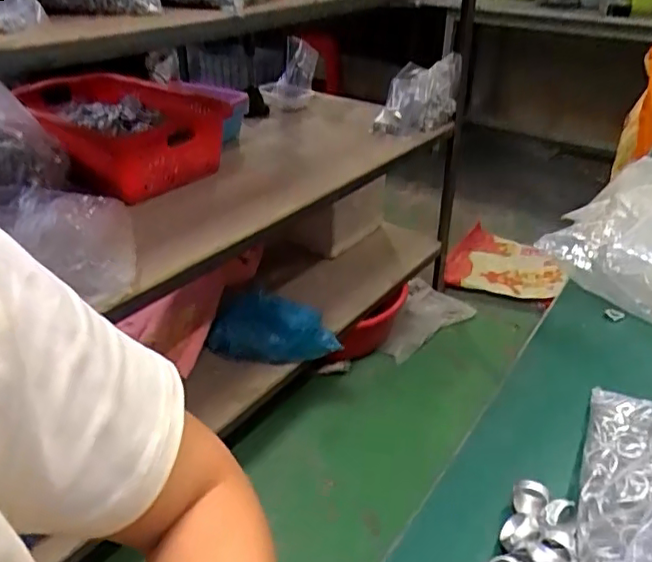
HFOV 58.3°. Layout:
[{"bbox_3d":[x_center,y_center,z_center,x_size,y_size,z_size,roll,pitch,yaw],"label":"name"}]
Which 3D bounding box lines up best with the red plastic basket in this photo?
[{"bbox_3d":[-0.448,-0.312,1.243,0.439,0.194,0.243,20,37,30],"label":"red plastic basket"}]

